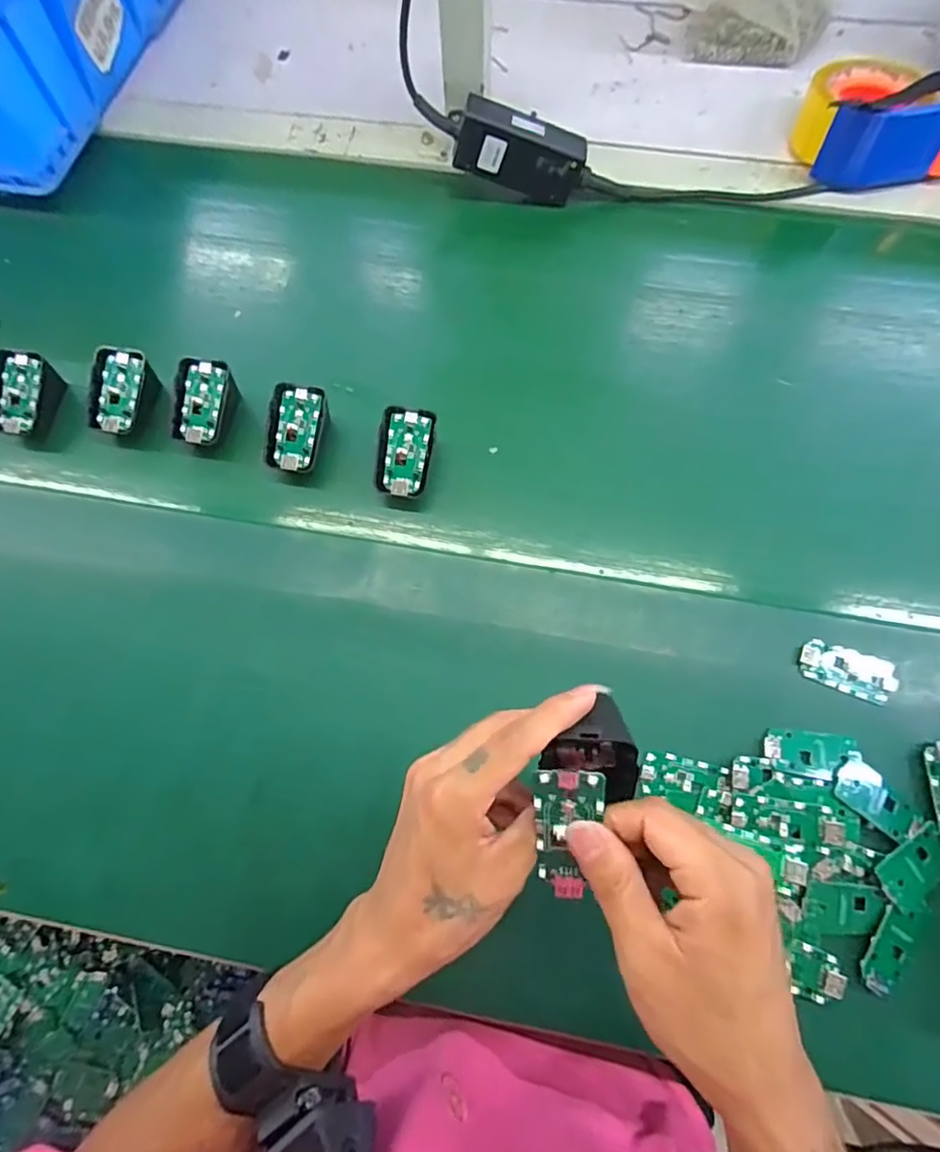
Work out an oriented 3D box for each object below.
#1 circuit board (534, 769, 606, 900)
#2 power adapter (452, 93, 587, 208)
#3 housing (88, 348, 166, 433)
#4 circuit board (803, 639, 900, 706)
[{"bbox_3d":[0.043,0.117,0.267,0.031,0.010,0.061,7,102,4],"label":"circuit board"},{"bbox_3d":[0.045,-0.386,0.532,0.114,0.054,0.028,11,71,-16],"label":"power adapter"},{"bbox_3d":[-0.290,-0.149,0.487,0.047,0.046,0.068,15,73,7],"label":"housing"},{"bbox_3d":[0.268,0.068,0.409,0.063,0.005,0.032,16,73,7],"label":"circuit board"}]

